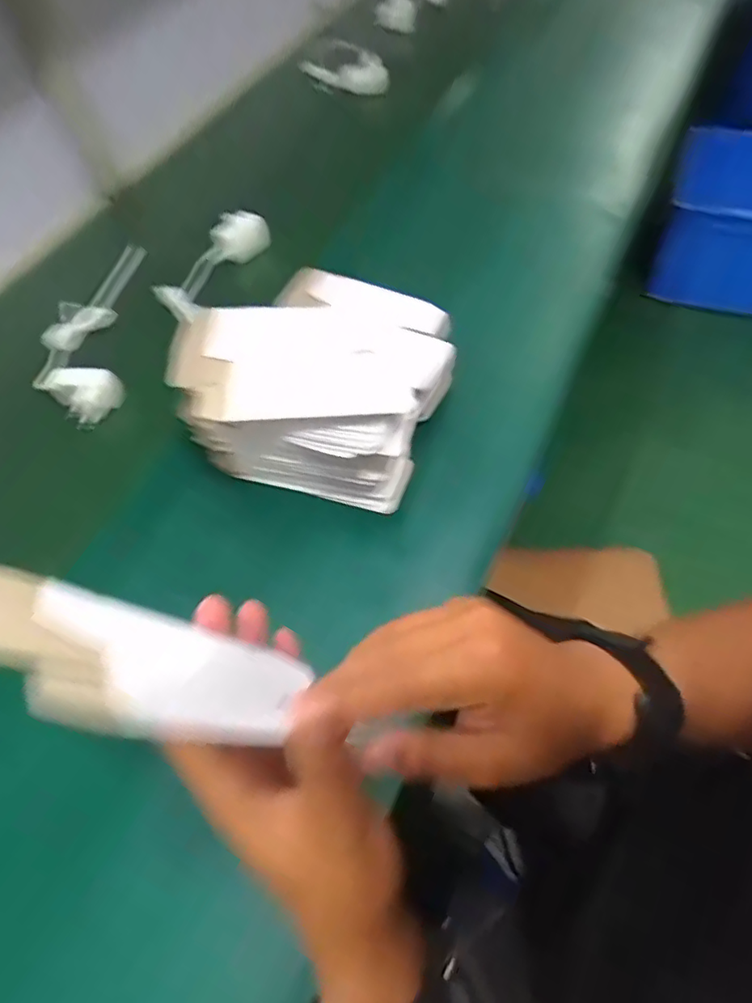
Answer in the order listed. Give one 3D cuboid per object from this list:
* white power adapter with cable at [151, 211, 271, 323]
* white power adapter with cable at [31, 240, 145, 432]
[{"bbox_3d":[-0.206,-0.298,0.745,0.069,0.038,0.182,24,59,19],"label":"white power adapter with cable"},{"bbox_3d":[-0.340,-0.206,0.715,0.104,0.045,0.323,-9,54,-3],"label":"white power adapter with cable"}]

